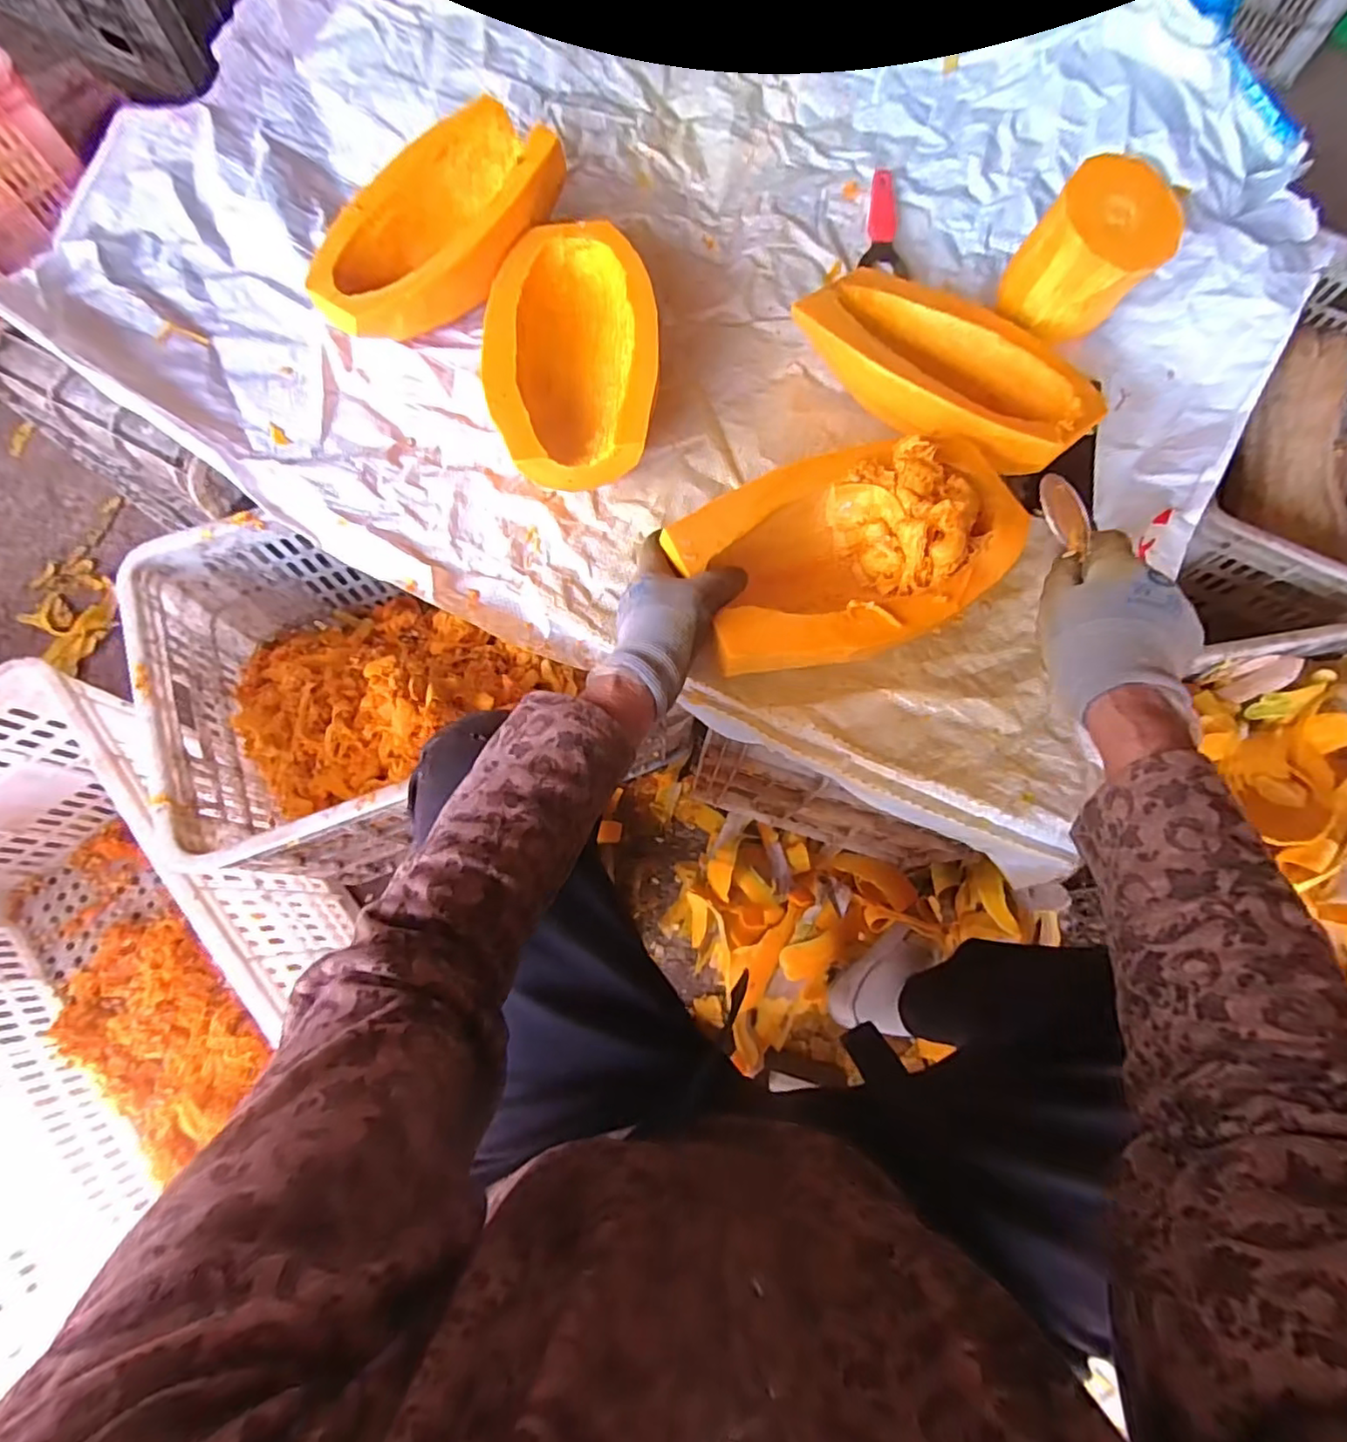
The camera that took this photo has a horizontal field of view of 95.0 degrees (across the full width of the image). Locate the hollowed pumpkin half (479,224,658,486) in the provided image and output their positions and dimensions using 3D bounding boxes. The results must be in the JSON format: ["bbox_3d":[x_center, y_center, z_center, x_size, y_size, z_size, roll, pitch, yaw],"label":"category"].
[{"bbox_3d":[-0.089,-0.327,0.557,0.143,0.062,0.256,-4,73,-3],"label":"hollowed pumpkin half"}]

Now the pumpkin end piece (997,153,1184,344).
[{"bbox_3d":[0.380,-0.429,0.570,0.117,0.107,0.093,41,76,10],"label":"pumpkin end piece"}]

